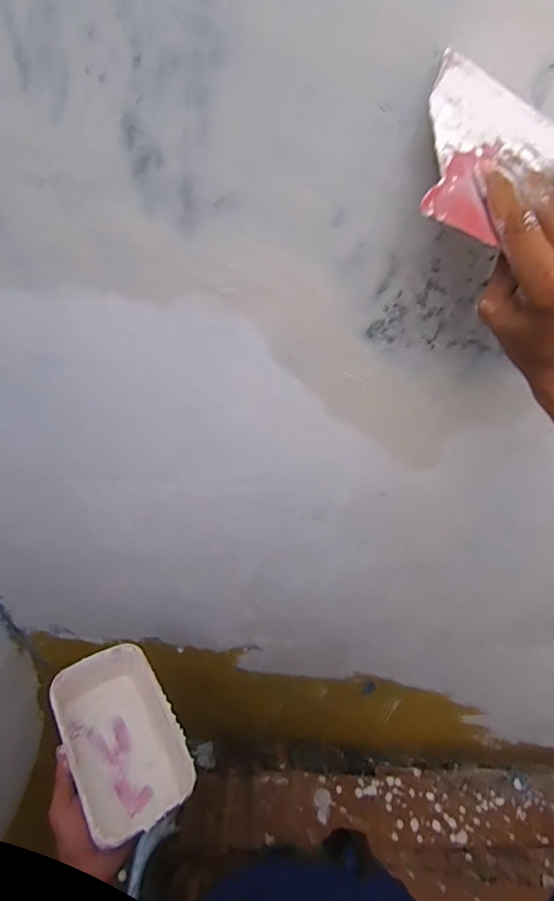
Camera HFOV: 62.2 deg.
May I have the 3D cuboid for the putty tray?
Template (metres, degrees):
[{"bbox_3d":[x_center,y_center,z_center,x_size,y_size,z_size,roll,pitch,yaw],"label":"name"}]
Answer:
[{"bbox_3d":[-0.180,0.331,0.535,0.112,0.077,0.178,-24,53,-27],"label":"putty tray"}]

